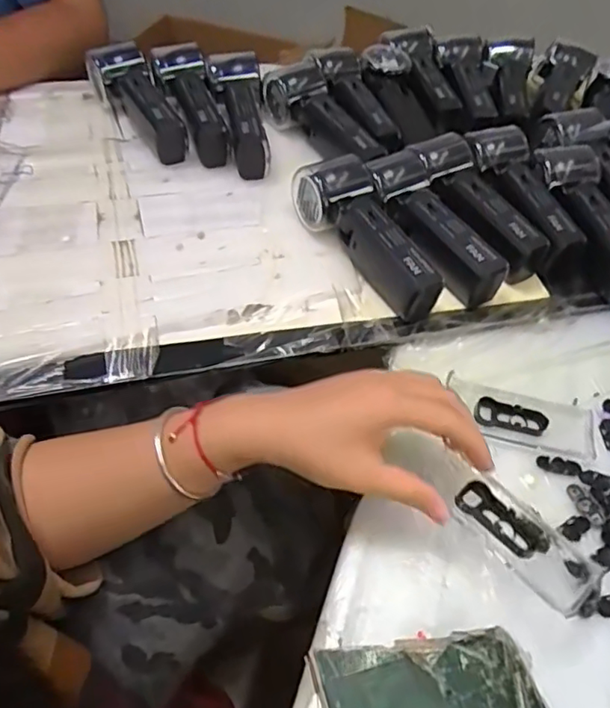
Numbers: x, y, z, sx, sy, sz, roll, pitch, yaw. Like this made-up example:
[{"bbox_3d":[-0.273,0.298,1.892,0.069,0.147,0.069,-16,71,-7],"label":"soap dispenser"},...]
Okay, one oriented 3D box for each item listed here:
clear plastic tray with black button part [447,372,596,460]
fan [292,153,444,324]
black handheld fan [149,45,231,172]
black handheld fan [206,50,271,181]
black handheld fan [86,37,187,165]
[{"bbox_3d":[0.158,0.044,0.412,0.107,0.012,0.044,13,52,5],"label":"clear plastic tray with black button part"},{"bbox_3d":[0.058,-0.104,0.476,0.067,0.048,0.162,-31,60,-25],"label":"fan"},{"bbox_3d":[-0.115,-0.255,0.578,0.054,0.044,0.154,-13,54,-14],"label":"black handheld fan"},{"bbox_3d":[-0.060,-0.245,0.573,0.054,0.041,0.160,-9,53,-12],"label":"black handheld fan"},{"bbox_3d":[-0.168,-0.256,0.582,0.057,0.050,0.163,-22,57,-20],"label":"black handheld fan"}]

